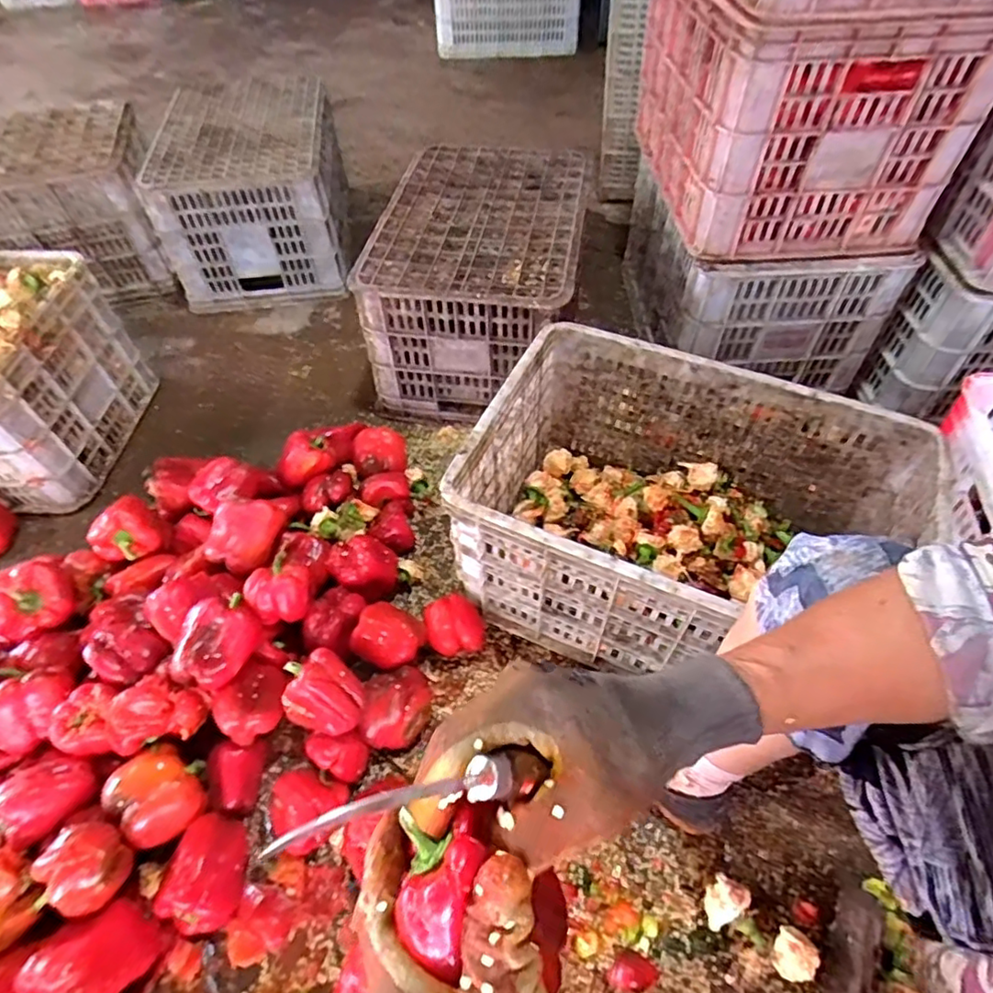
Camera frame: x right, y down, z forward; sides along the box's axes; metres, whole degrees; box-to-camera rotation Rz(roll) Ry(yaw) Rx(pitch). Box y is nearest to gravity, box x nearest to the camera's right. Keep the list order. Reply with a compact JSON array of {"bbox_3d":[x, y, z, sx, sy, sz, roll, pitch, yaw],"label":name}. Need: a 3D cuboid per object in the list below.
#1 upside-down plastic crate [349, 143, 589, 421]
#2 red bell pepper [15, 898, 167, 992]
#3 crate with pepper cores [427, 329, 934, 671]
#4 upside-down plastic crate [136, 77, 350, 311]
[{"bbox_3d":[-0.021,-0.409,1.134,0.338,0.269,0.494,6,55,7],"label":"upside-down plastic crate"},{"bbox_3d":[-0.388,0.450,0.574,0.089,0.082,0.083,-1,54,1],"label":"red bell pepper"},{"bbox_3d":[0.233,0.030,0.774,0.496,0.252,0.349,19,57,15],"label":"crate with pepper cores"},{"bbox_3d":[-0.531,-0.688,1.352,0.337,0.277,0.473,-8,54,-3],"label":"upside-down plastic crate"}]

